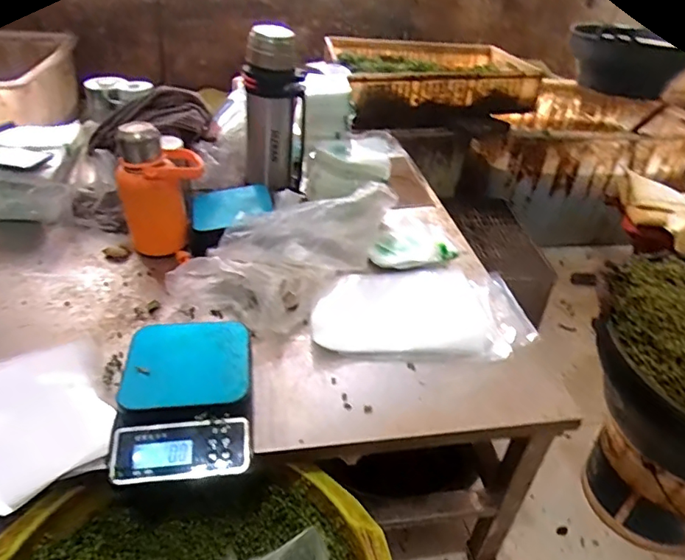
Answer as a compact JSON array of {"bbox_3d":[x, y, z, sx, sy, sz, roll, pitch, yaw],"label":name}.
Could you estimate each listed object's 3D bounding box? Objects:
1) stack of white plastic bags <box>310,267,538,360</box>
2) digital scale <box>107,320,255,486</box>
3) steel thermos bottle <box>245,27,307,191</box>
[{"bbox_3d":[0.120,0.045,0.818,0.328,0.025,0.214,2,36,-3],"label":"stack of white plastic bags"},{"bbox_3d":[-0.186,0.130,0.615,0.152,0.048,0.214,-3,37,-9],"label":"digital scale"},{"bbox_3d":[-0.136,-0.316,1.017,0.125,0.317,0.126,-3,37,-10],"label":"steel thermos bottle"}]

